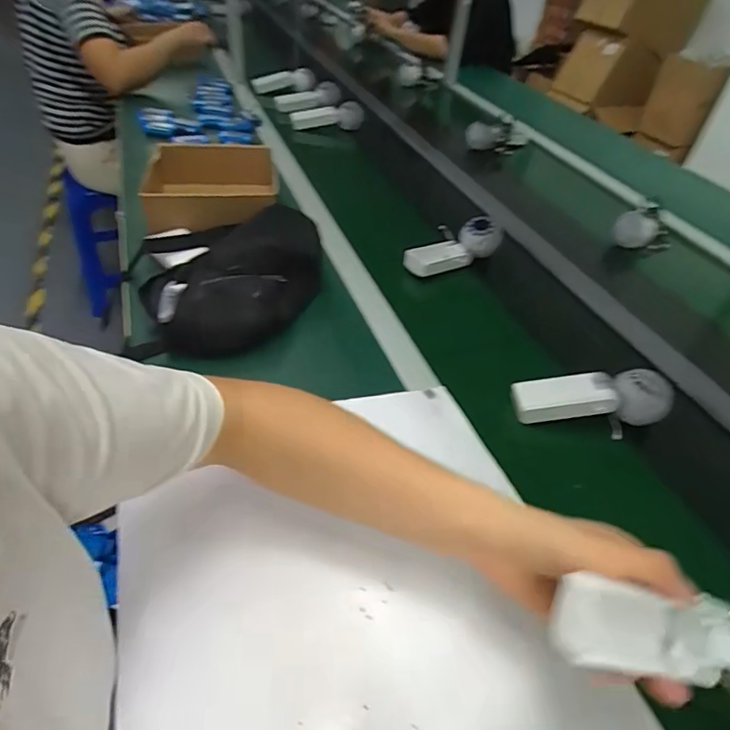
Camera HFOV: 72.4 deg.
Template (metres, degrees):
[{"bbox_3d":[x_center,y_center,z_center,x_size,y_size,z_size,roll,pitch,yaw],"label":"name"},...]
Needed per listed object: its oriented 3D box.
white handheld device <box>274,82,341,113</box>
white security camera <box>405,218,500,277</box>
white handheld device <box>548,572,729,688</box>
[{"bbox_3d":[-0.167,-0.727,1.362,0.237,0.051,0.059,8,40,31],"label":"white handheld device"},{"bbox_3d":[0.133,-0.189,0.776,0.152,0.054,0.069,-22,48,-25],"label":"white security camera"},{"bbox_3d":[0.193,0.166,0.299,0.166,0.045,0.058,9,43,6],"label":"white handheld device"}]

